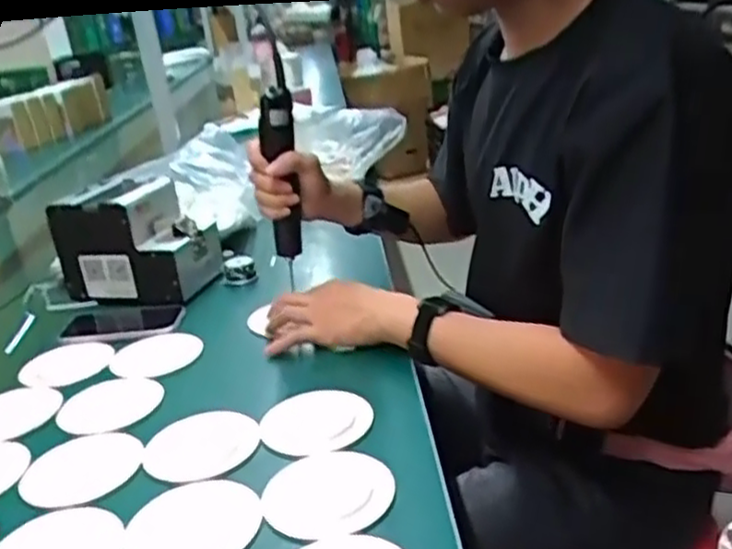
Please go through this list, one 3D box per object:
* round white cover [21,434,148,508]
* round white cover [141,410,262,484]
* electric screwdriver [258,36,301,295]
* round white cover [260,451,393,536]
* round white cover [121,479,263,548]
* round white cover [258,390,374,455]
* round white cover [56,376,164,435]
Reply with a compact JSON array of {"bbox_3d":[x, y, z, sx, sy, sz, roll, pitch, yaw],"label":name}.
[{"bbox_3d":[-0.249,0.169,0.645,0.087,0.007,0.096,8,25,32],"label":"round white cover"},{"bbox_3d":[-0.148,0.153,0.659,0.101,0.008,0.086,-22,26,-35],"label":"round white cover"},{"bbox_3d":[-0.098,-0.122,0.880,0.042,0.290,0.030,1,23,22],"label":"electric screwdriver"},{"bbox_3d":[-0.032,0.170,0.584,0.101,0.012,0.106,-6,21,2],"label":"round white cover"},{"bbox_3d":[-0.134,0.193,0.562,0.097,0.004,0.101,-6,21,2],"label":"round white cover"},{"bbox_3d":[-0.047,0.134,0.675,0.099,0.006,0.090,-6,21,2],"label":"round white cover"},{"bbox_3d":[-0.264,0.135,0.755,0.079,0.015,0.099,7,25,31],"label":"round white cover"}]

